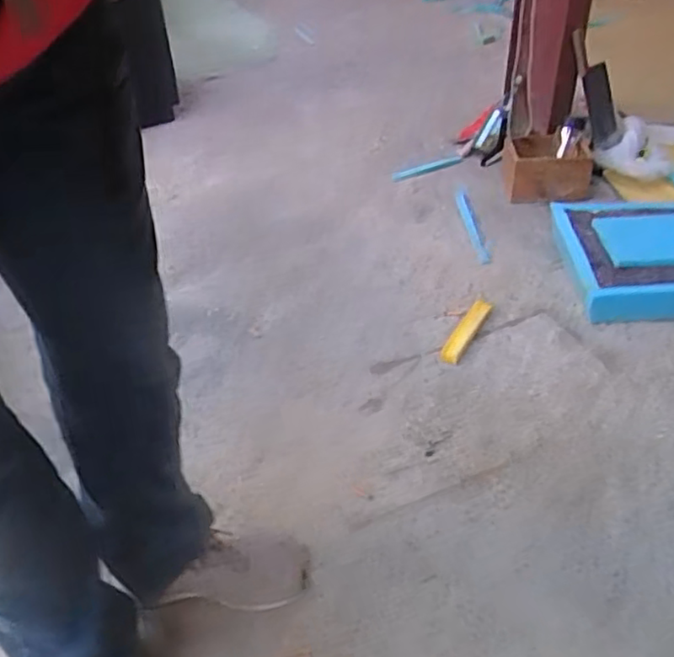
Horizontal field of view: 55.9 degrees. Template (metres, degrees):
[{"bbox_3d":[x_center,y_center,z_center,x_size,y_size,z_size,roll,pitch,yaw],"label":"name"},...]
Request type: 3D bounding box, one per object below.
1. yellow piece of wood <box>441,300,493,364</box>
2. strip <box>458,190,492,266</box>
[{"bbox_3d":[0.272,0.006,1.352,0.045,0.017,0.203,19,44,25],"label":"yellow piece of wood"},{"bbox_3d":[0.358,-0.276,1.690,0.034,0.014,0.356,-3,39,0],"label":"strip"}]

